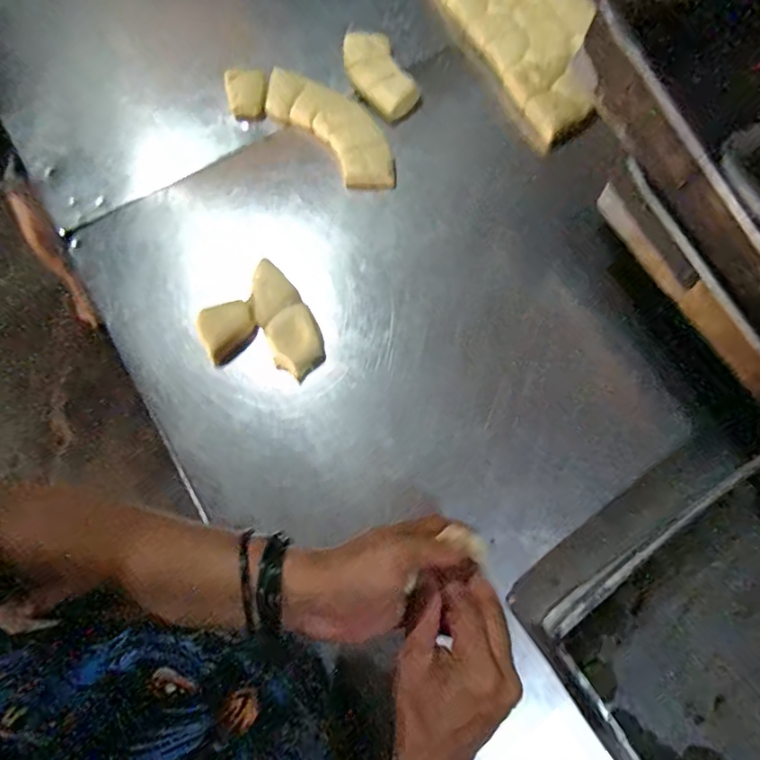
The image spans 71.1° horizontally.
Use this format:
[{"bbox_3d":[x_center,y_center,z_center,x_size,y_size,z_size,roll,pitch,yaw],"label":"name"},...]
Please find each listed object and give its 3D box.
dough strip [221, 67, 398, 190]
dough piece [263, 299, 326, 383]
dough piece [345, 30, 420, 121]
[{"bbox_3d":[-0.076,-0.319,0.653,0.245,0.020,0.096,37,77,12],"label":"dough strip"},{"bbox_3d":[-0.087,-0.039,0.551,0.051,0.015,0.077,-19,73,-5],"label":"dough piece"},{"bbox_3d":[-0.002,-0.392,0.677,0.070,0.019,0.136,-23,73,-6],"label":"dough piece"}]

